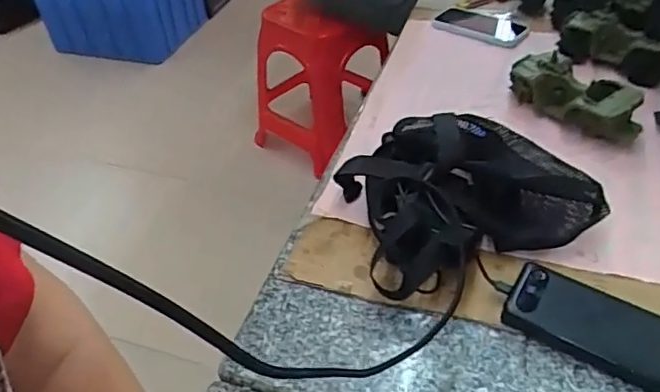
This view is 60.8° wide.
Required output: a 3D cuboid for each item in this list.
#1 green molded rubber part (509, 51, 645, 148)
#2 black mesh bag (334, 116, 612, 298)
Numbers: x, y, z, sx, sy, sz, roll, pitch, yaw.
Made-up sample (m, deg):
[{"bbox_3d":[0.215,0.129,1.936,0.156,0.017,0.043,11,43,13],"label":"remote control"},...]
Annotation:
[{"bbox_3d":[0.338,-0.138,0.794,0.071,0.061,0.187,-25,47,-23],"label":"green molded rubber part"},{"bbox_3d":[0.149,-0.003,0.647,0.247,0.094,0.190,-18,45,-17],"label":"black mesh bag"}]

